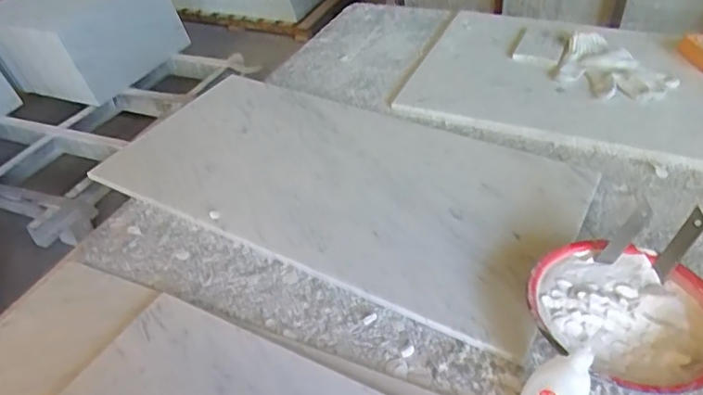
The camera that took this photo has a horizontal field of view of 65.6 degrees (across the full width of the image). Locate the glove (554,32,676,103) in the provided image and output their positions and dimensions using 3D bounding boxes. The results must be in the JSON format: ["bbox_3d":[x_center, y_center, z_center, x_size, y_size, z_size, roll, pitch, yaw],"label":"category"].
[{"bbox_3d":[0.417,-0.203,0.871,0.178,0.033,0.143,26,49,29],"label":"glove"}]

